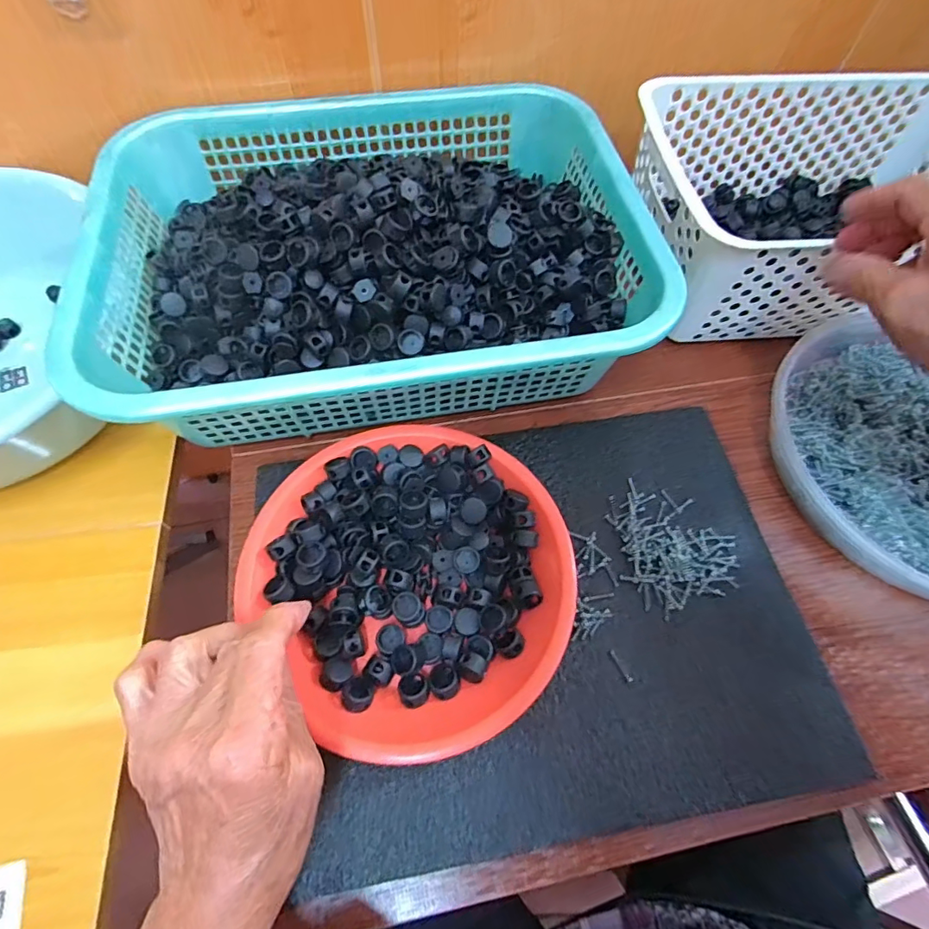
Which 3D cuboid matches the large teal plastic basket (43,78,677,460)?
[{"bbox_3d":[-0.065,-0.168,0.379,0.382,0.090,0.289,-7,65,-4],"label":"large teal plastic basket"}]

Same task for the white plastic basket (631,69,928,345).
[{"bbox_3d":[0.300,-0.217,0.419,0.303,0.100,0.213,-7,65,-5],"label":"white plastic basket"}]

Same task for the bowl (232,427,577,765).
[{"bbox_3d":[-0.030,0.062,0.304,0.177,0.035,0.193,0,64,-1],"label":"bowl"}]

